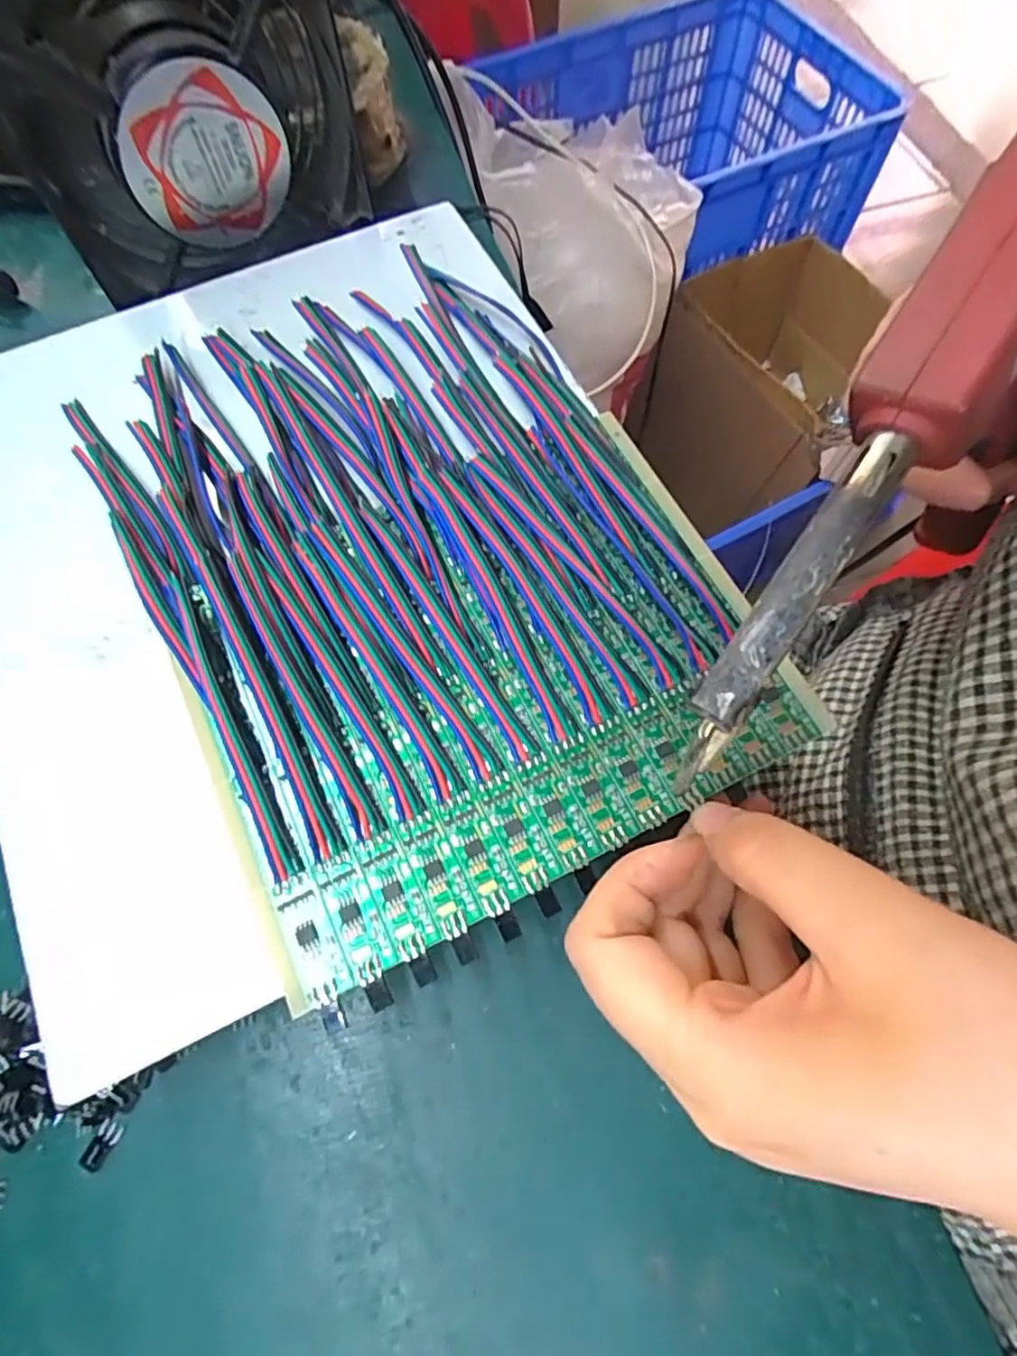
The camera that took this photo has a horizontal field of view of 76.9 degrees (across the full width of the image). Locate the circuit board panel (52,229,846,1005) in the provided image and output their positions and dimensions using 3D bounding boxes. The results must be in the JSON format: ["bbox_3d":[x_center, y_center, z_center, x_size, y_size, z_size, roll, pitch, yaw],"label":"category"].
[{"bbox_3d":[-0.030,-0.042,0.202,0.159,0.016,0.218,-26,70,-9],"label":"circuit board panel"}]

